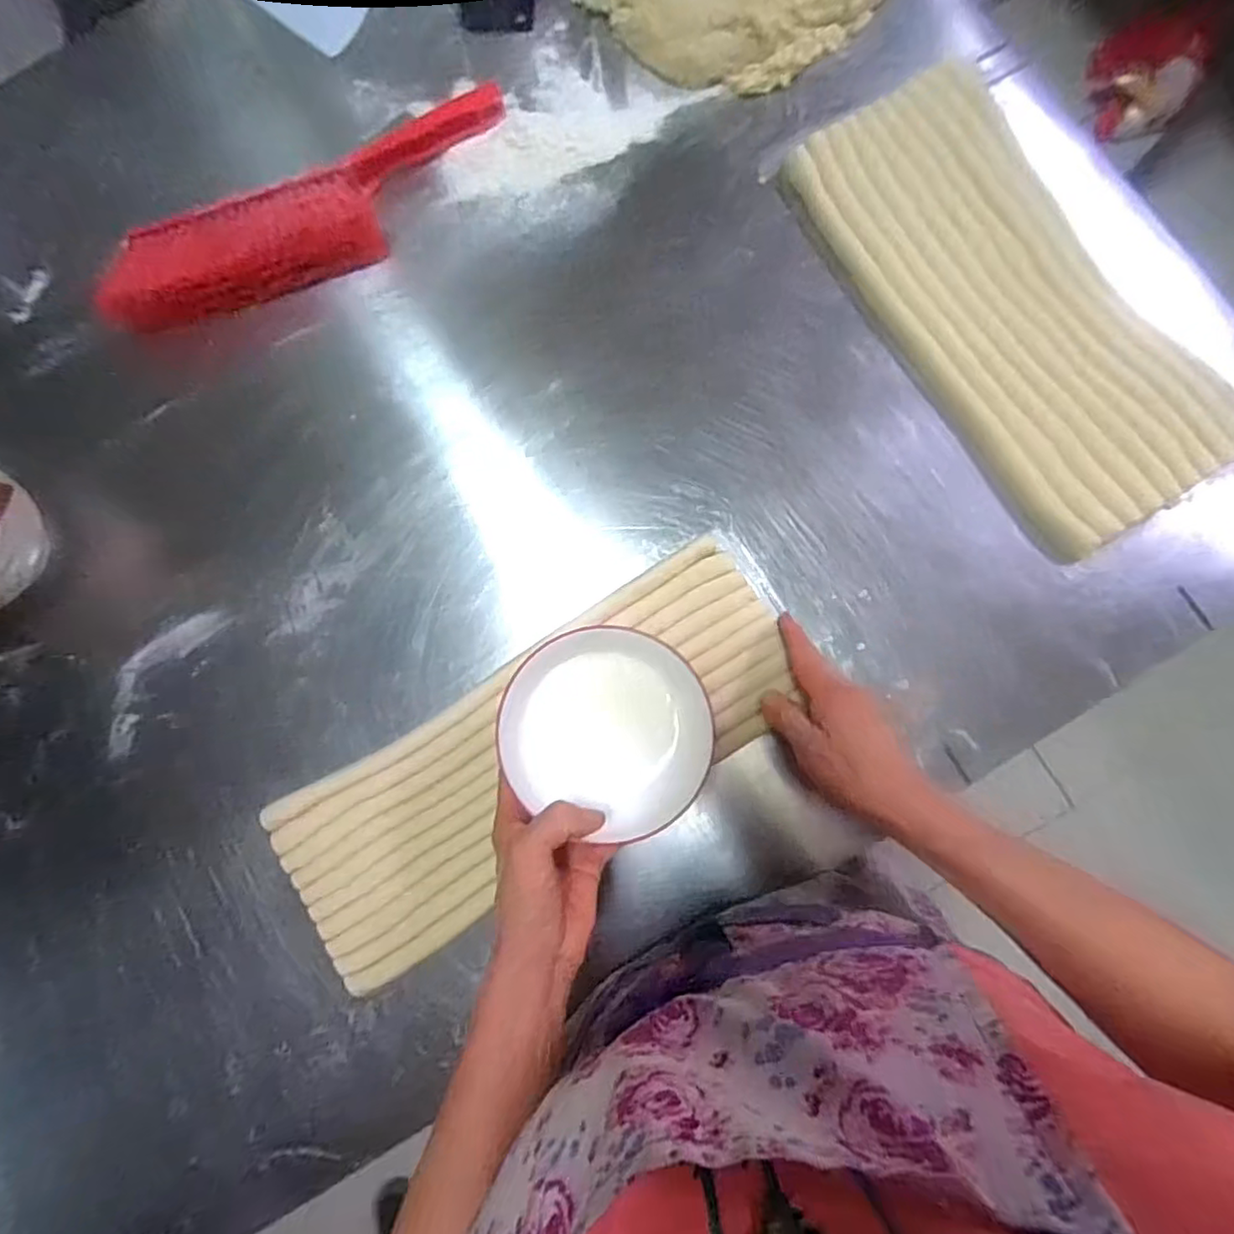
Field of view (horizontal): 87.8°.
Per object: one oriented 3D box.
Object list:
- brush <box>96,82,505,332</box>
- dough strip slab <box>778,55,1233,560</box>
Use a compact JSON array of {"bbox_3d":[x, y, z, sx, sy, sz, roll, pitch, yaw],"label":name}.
[{"bbox_3d":[-0.280,-0.365,0.590,0.409,0.039,0.112,-27,82,-1],"label":"brush"},{"bbox_3d":[0.327,-0.269,0.539,0.184,0.019,0.417,-31,82,-1],"label":"dough strip slab"}]

